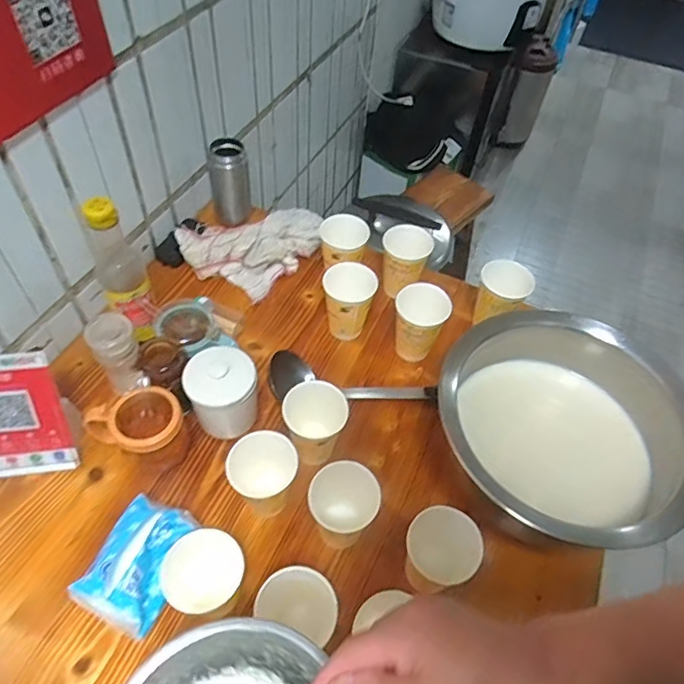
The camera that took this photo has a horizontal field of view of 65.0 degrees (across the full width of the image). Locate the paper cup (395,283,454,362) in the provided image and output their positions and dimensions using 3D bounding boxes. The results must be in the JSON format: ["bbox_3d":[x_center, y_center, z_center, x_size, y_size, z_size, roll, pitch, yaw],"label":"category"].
[{"bbox_3d":[0.110,-0.021,0.793,0.074,0.115,0.071,3,52,-4],"label":"paper cup"}]

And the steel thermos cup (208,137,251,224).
[{"bbox_3d":[-0.195,-0.279,0.937,0.066,0.135,0.061,3,52,-4],"label":"steel thermos cup"}]

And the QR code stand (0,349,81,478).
[{"bbox_3d":[-0.393,0.090,0.637,0.134,0.144,0.078,-5,53,-9],"label":"QR code stand"}]

